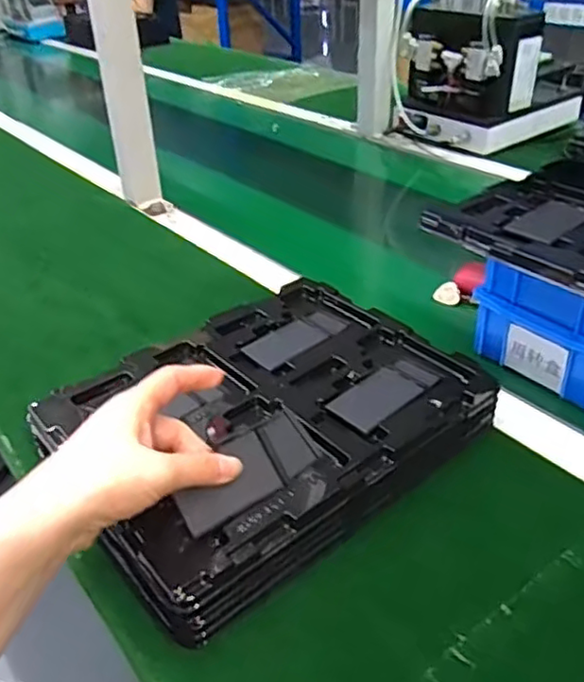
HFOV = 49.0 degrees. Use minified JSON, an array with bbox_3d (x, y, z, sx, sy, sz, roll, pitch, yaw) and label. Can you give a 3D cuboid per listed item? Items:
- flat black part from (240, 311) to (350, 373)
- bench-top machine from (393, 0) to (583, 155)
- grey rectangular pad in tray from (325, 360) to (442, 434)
[{"bbox_3d":[0.005,-0.003,0.519,0.089,0.004,0.041,-28,42,-33],"label":"flat black part"},{"bbox_3d":[0.322,-0.458,1.044,0.262,0.217,0.195,-25,40,-30],"label":"bench-top machine"},{"bbox_3d":[0.066,0.037,0.458,0.083,0.004,0.041,-28,42,-33],"label":"grey rectangular pad in tray"}]

